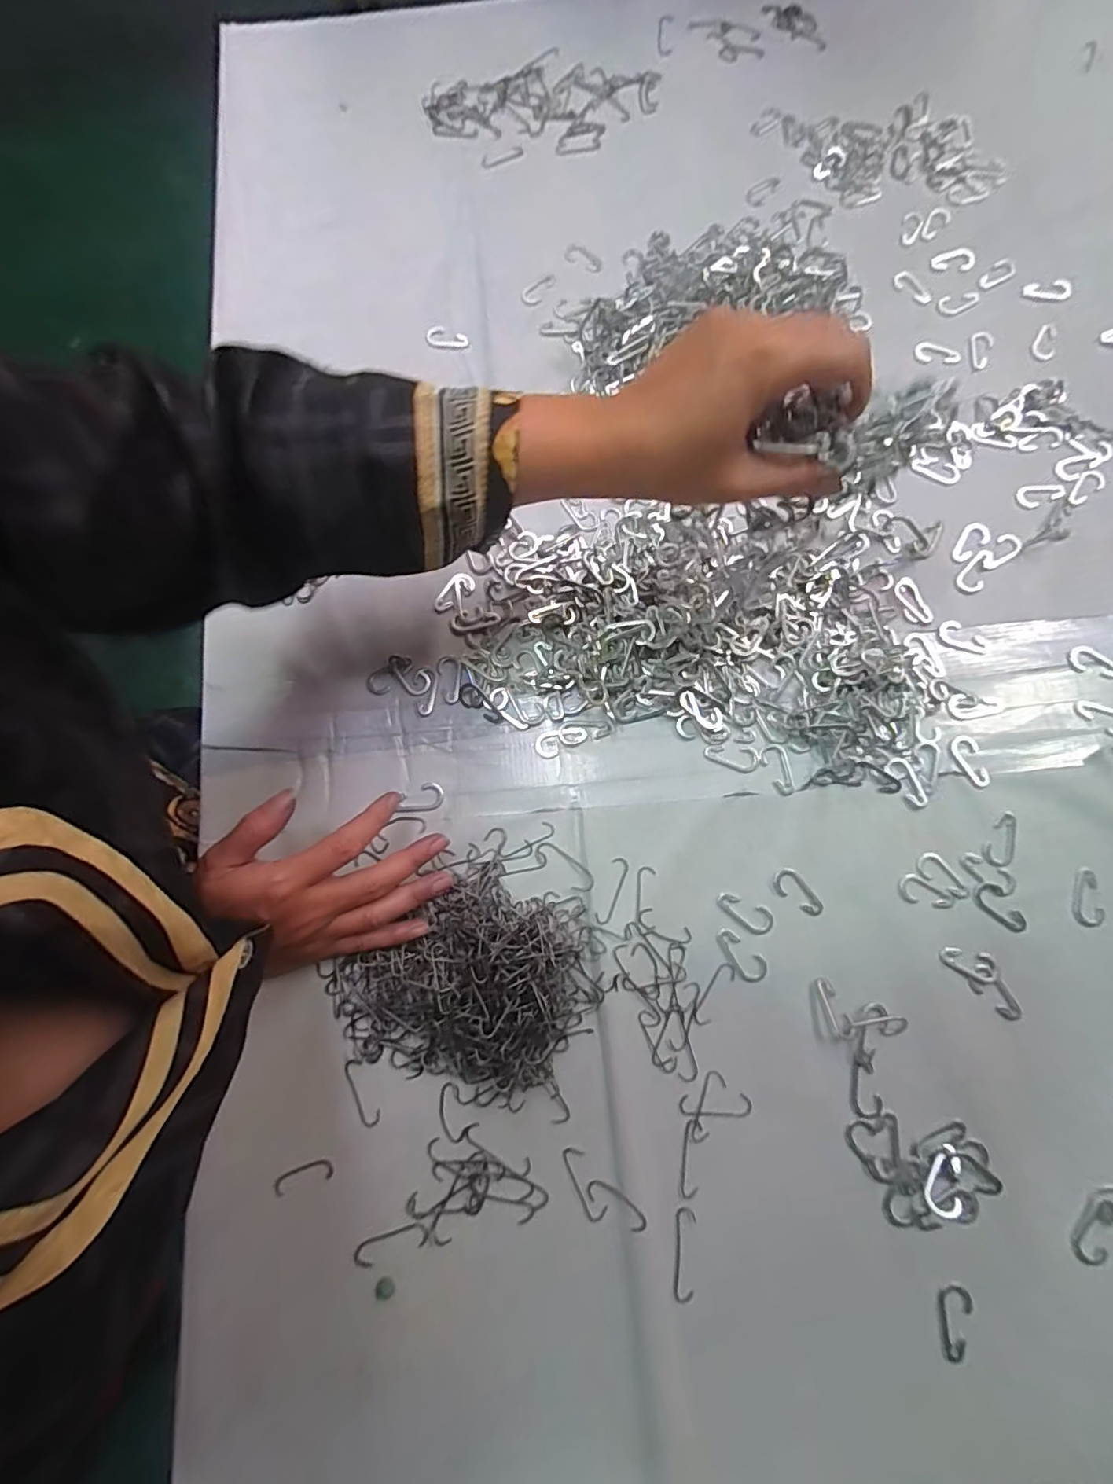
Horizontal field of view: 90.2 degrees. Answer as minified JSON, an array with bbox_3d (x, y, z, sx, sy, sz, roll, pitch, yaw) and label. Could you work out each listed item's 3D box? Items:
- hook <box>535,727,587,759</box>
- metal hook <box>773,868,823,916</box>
[{"bbox_3d":[0.003,-0.002,0.388,0.037,0.004,0.018,-30,78,-6],"label":"hook"},{"bbox_3d":[0.157,0.099,0.359,0.018,0.004,0.035,-42,80,-9],"label":"metal hook"}]

